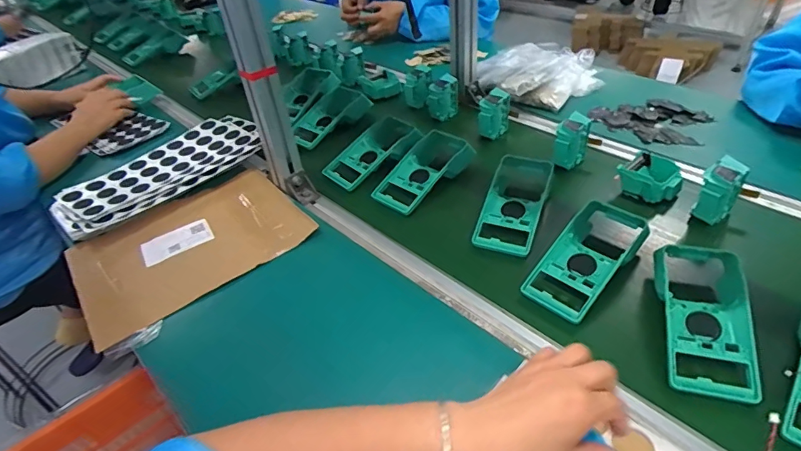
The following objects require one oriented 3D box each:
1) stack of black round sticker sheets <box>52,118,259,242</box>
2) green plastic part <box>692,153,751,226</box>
[{"bbox_3d":[-0.413,-0.093,0.823,0.351,0.045,0.188,-31,46,-25],"label":"stack of black round sticker sheets"},{"bbox_3d":[0.444,-0.048,0.651,0.047,0.075,0.076,30,53,35],"label":"green plastic part"}]

